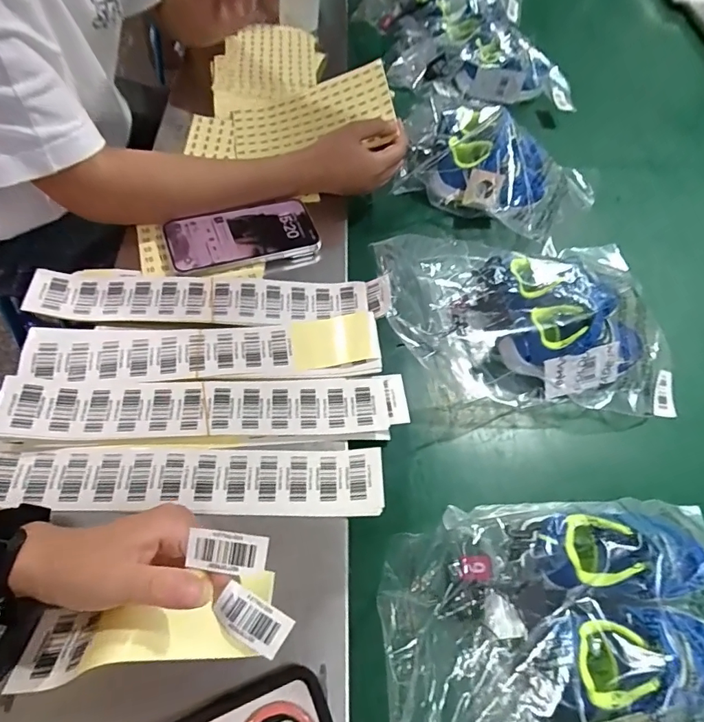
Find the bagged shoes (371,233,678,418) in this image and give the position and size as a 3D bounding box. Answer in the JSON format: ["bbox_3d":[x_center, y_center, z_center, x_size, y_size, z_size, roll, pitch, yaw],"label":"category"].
[{"bbox_3d":[0.186,-0.048,0.481,0.337,0.083,0.215,-1,60,-16],"label":"bagged shoes"}]

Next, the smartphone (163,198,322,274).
[{"bbox_3d":[-0.116,-0.134,0.489,0.156,0.013,0.070,-17,65,-17],"label":"smartphone"}]

